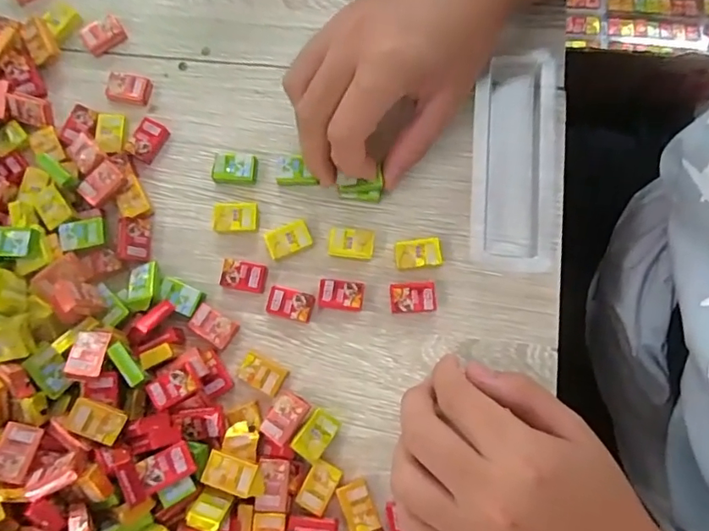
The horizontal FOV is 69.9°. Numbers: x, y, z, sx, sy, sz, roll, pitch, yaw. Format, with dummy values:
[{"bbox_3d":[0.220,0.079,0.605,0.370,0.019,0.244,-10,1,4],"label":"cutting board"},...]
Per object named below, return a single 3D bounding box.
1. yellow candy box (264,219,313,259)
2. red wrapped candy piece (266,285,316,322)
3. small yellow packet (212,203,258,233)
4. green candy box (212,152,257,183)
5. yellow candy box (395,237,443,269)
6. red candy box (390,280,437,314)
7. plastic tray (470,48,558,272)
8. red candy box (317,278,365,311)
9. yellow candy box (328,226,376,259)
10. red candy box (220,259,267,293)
[{"bbox_3d":[-0.039,-0.015,0.304,0.026,0.010,0.017,-20,77,-3],"label":"yellow candy box"},{"bbox_3d":[-0.037,0.023,0.298,0.026,0.009,0.016,15,78,5],"label":"red wrapped candy piece"},{"bbox_3d":[-0.072,-0.029,0.309,0.027,0.009,0.018,-2,77,1],"label":"small yellow packet"},{"bbox_3d":[-0.074,-0.060,0.314,0.026,0.010,0.018,8,78,4],"label":"green candy box"},{"bbox_3d":[0.037,-0.007,0.299,0.026,0.010,0.017,-3,77,1],"label":"yellow candy box"},{"bbox_3d":[0.034,0.018,0.296,0.026,0.009,0.019,-4,77,1],"label":"red candy box"},{"bbox_3d":[0.098,-0.066,0.309,0.050,0.012,0.135,3,77,2],"label":"plastic tray"},{"bbox_3d":[-0.008,0.017,0.298,0.026,0.008,0.017,6,78,3],"label":"red candy box"},{"bbox_3d":[-0.002,-0.013,0.302,0.026,0.010,0.017,4,77,3],"label":"yellow candy box"},{"bbox_3d":[-0.065,0.007,0.302,0.025,0.009,0.016,9,78,4],"label":"red candy box"}]

